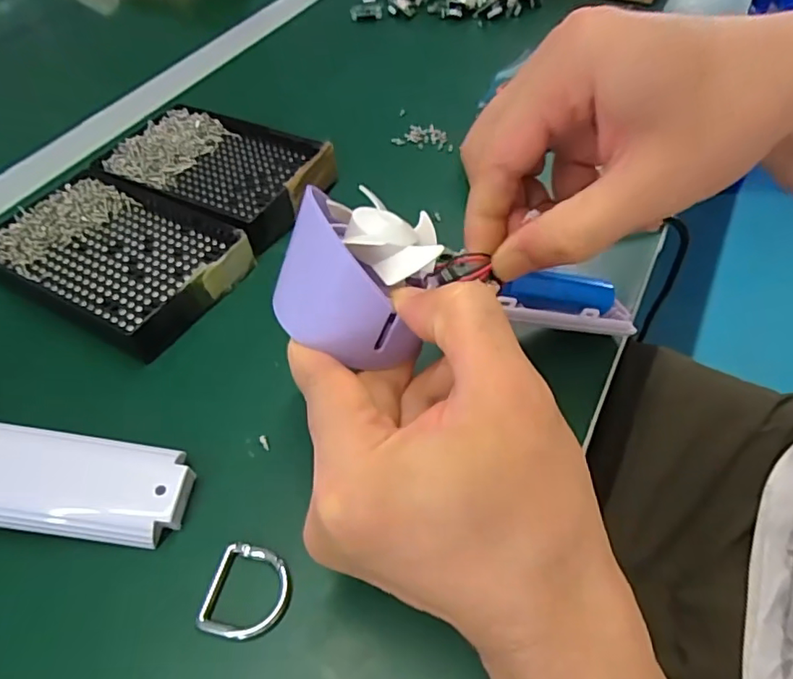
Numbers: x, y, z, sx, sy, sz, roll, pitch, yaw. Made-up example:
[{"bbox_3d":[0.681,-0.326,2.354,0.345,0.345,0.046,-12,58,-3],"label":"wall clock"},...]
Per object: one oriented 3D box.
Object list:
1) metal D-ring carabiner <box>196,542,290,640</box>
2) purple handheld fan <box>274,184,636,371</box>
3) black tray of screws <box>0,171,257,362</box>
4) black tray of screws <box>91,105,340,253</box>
[{"bbox_3d":[-0.057,0.097,0.218,0.030,0.004,0.034,7,52,8],"label":"metal D-ring carabiner"},{"bbox_3d":[0.032,-0.018,0.246,0.164,0.047,0.049,5,45,-33],"label":"purple handheld fan"},{"bbox_3d":[-0.164,-0.048,0.328,0.138,0.021,0.090,23,56,20],"label":"black tray of screws"},{"bbox_3d":[-0.117,-0.111,0.379,0.141,0.030,0.092,24,56,20],"label":"black tray of screws"}]

